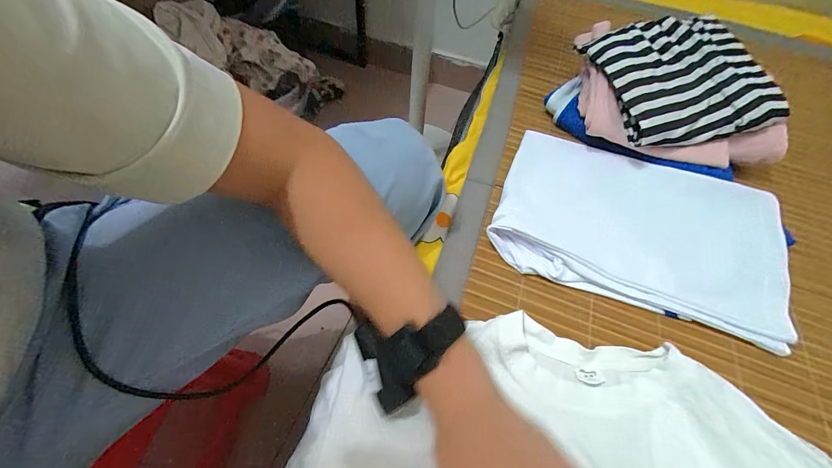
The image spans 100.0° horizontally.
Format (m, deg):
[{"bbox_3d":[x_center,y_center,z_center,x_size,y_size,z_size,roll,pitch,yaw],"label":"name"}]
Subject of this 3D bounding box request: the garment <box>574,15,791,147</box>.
[{"bbox_3d":[0.361,-0.212,0.475,0.230,0.058,0.182,-11,58,-11],"label":"garment"}]

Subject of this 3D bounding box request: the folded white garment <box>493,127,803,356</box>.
[{"bbox_3d":[0.255,-0.015,0.408,0.303,0.032,0.217,21,57,9],"label":"folded white garment"}]

